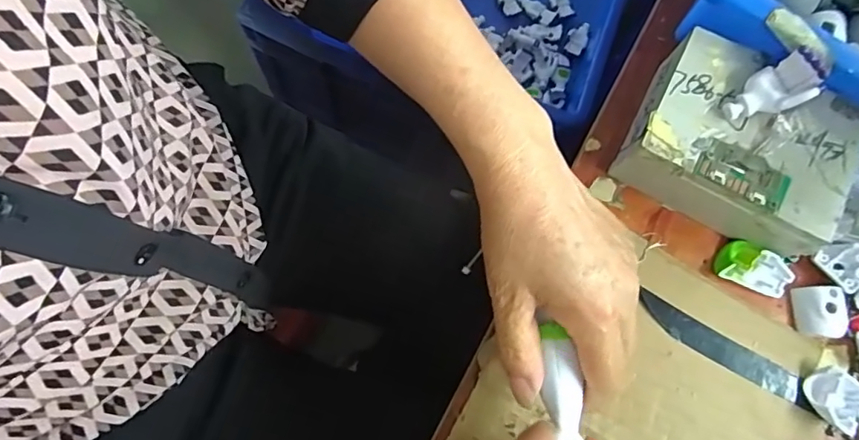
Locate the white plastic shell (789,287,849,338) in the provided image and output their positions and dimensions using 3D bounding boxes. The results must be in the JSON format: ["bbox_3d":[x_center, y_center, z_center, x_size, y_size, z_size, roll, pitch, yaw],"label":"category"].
[{"bbox_3d":[0.244,0.057,0.331,0.026,0.011,0.030,1,75,-1],"label":"white plastic shell"}]

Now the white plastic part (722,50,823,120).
[{"bbox_3d":[0.196,-0.073,0.305,0.041,0.024,0.028,-31,81,-11],"label":"white plastic part"}]

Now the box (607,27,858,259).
[{"bbox_3d":[0.194,-0.049,0.335,0.122,0.048,0.097,28,76,4],"label":"box"}]

